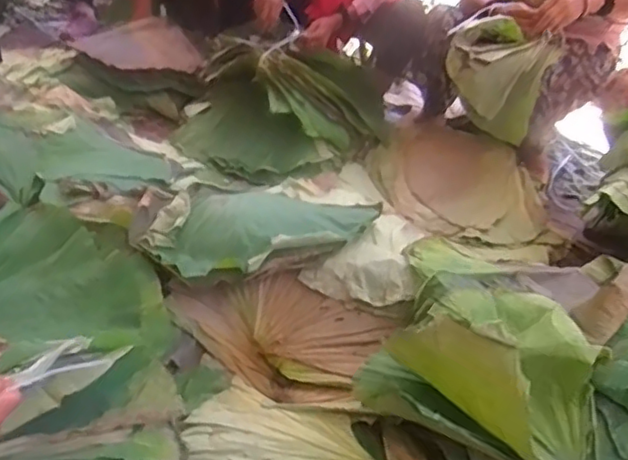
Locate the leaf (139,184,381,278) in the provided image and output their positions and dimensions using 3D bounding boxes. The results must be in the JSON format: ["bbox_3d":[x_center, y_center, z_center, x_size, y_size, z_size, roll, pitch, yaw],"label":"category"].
[{"bbox_3d":[-0.103,-0.008,1.281,0.452,0.086,0.253,7,37,2],"label":"leaf"}]

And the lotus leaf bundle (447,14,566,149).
[{"bbox_3d":[0.479,-0.393,1.660,0.250,0.258,0.198,21,40,20],"label":"lotus leaf bundle"}]

